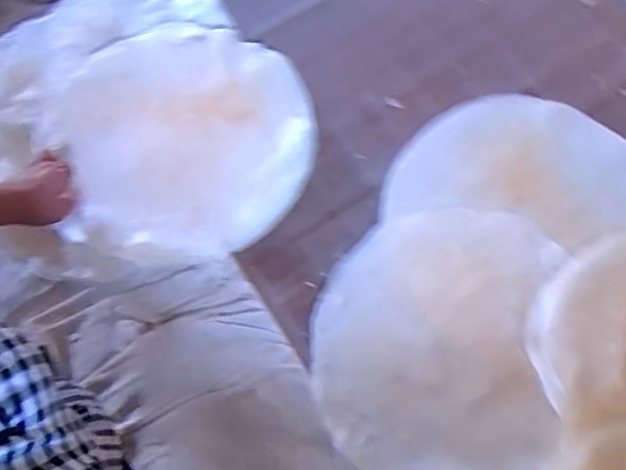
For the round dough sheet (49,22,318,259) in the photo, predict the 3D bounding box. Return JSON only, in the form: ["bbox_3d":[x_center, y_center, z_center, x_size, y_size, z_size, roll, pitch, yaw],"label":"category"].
[{"bbox_3d":[-0.185,-0.161,0.832,0.341,0.038,0.404,-22,60,-7],"label":"round dough sheet"}]

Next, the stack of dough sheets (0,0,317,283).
[{"bbox_3d":[-0.283,-0.185,0.842,0.430,0.050,0.575,-39,62,-14],"label":"stack of dough sheets"}]

